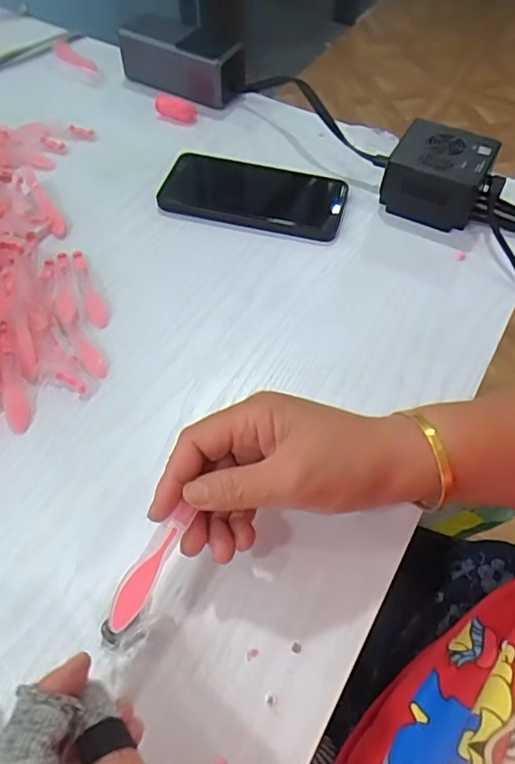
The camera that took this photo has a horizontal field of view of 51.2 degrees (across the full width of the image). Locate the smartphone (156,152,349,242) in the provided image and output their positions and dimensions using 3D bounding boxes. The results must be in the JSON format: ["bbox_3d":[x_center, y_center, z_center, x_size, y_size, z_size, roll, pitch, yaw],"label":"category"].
[{"bbox_3d":[-0.003,-0.171,0.488,0.161,0.013,0.085,11,56,6],"label":"smartphone"}]

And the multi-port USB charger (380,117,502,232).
[{"bbox_3d":[0.157,-0.180,0.470,0.082,0.056,0.069,26,58,15],"label":"multi-port USB charger"}]

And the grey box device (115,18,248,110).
[{"bbox_3d":[-0.081,-0.351,0.586,0.147,0.058,0.054,29,59,17],"label":"grey box device"}]

